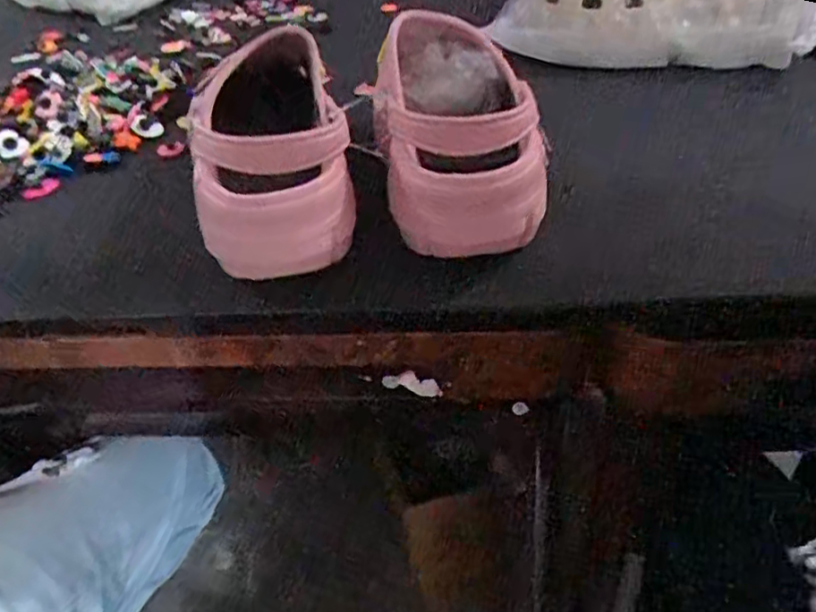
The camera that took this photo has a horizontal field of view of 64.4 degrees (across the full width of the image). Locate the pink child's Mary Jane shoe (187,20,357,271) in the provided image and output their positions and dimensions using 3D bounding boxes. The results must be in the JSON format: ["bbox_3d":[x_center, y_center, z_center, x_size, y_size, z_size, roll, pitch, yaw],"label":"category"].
[{"bbox_3d":[-0.082,-0.097,0.425,0.097,0.113,0.144,-8,38,-4],"label":"pink child's Mary Jane shoe"}]

